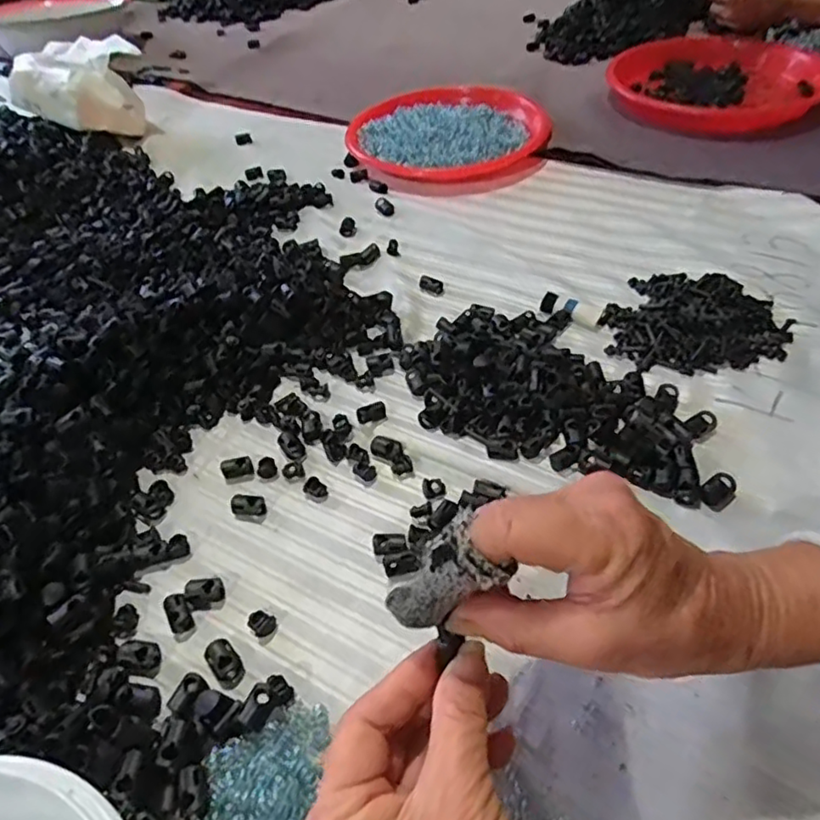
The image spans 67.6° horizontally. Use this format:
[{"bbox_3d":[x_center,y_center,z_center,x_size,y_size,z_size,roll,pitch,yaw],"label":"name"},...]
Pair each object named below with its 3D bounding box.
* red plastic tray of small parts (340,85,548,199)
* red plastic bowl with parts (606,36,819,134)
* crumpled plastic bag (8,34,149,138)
[{"bbox_3d":[0.040,-0.304,0.681,0.217,0.031,0.159,9,50,15],"label":"red plastic tray of small parts"},{"bbox_3d":[0.335,-0.367,0.681,0.216,0.044,0.168,6,50,12],"label":"red plastic bowl with parts"},{"bbox_3d":[-0.404,-0.398,0.762,0.152,0.088,0.126,30,58,29],"label":"crumpled plastic bag"}]

